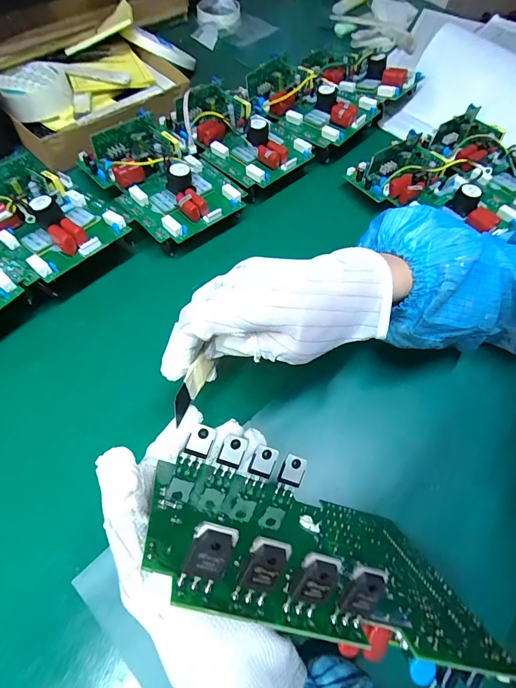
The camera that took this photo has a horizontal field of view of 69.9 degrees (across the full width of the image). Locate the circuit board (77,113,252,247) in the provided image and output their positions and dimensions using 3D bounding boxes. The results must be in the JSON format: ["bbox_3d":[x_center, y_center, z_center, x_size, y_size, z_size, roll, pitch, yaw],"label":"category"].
[{"bbox_3d":[-0.103,-0.190,0.404,0.115,0.036,0.170,-37,69,-22],"label":"circuit board"}]

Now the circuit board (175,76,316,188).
[{"bbox_3d":[-0.016,-0.273,0.449,0.127,0.027,0.183,-30,67,-19],"label":"circuit board"}]

